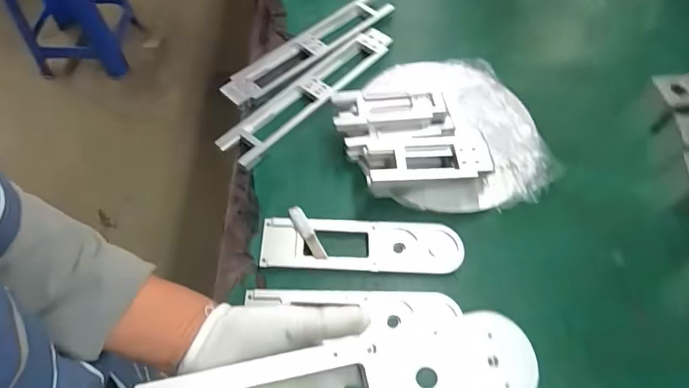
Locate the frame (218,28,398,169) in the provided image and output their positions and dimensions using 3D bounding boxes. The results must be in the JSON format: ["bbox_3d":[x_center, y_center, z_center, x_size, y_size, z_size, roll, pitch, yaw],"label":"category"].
[{"bbox_3d":[-0.064,-0.194,0.846,0.080,0.042,0.395,40,64,20],"label":"frame"}]

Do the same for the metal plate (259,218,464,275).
[{"bbox_3d":[0.025,0.079,0.694,0.306,0.017,0.082,3,58,-1],"label":"metal plate"}]

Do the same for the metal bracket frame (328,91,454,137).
[{"bbox_3d":[0.082,-0.131,0.772,0.197,0.059,0.100,-3,58,-5],"label":"metal bracket frame"}]

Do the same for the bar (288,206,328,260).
[{"bbox_3d":[-0.058,0.061,0.696,0.021,0.004,0.098,-28,73,-11],"label":"bar"}]

